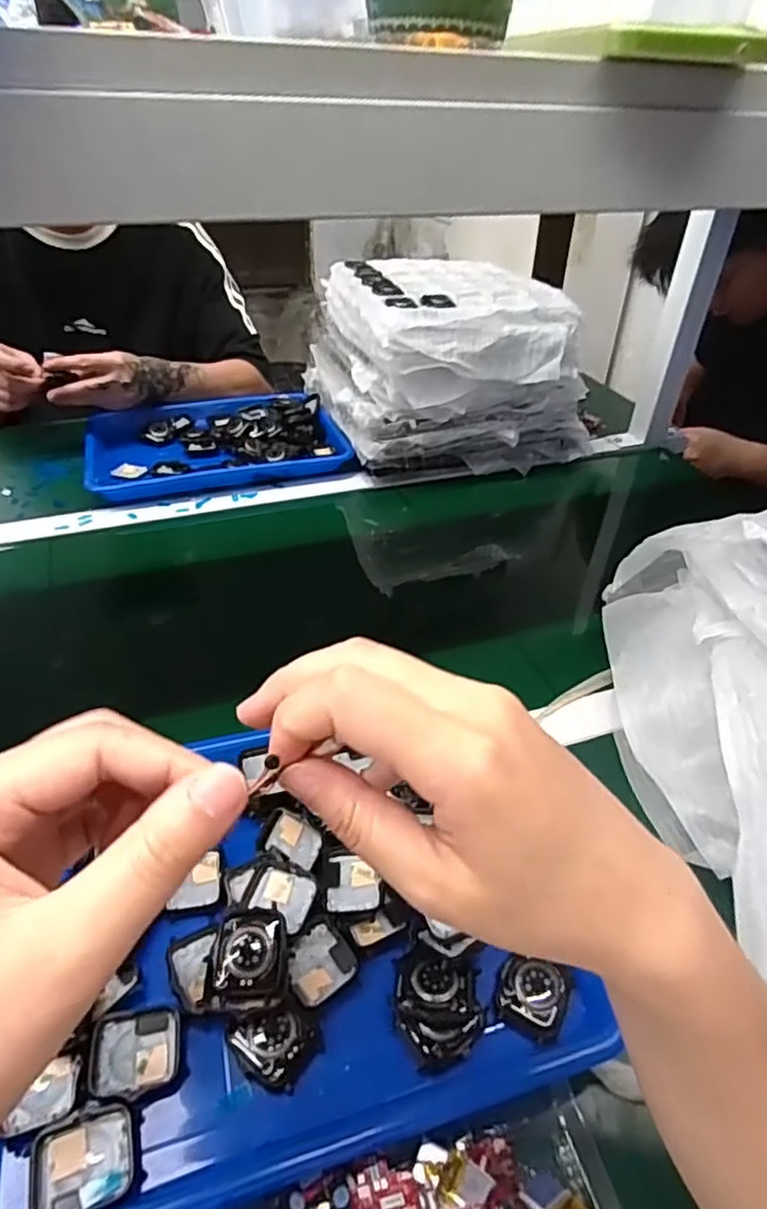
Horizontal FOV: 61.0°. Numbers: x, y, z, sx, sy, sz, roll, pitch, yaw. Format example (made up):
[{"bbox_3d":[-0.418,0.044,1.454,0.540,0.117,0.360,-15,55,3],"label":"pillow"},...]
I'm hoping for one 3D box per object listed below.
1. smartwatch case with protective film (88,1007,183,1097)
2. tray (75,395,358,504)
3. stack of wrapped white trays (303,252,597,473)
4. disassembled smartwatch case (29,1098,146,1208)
[{"bbox_3d":[-0.123,0.221,0.323,0.041,0.014,0.034,-7,40,-12],"label":"smartwatch case with protective film"},{"bbox_3d":[-0.226,-0.220,0.867,0.313,0.036,0.227,-11,40,-16],"label":"tray"},{"bbox_3d":[0.069,-0.335,0.886,0.288,0.179,0.339,-12,41,-17],"label":"stack of wrapped white trays"},{"bbox_3d":[-0.134,0.248,0.290,0.044,0.010,0.036,-13,41,-19],"label":"disassembled smartwatch case"}]

